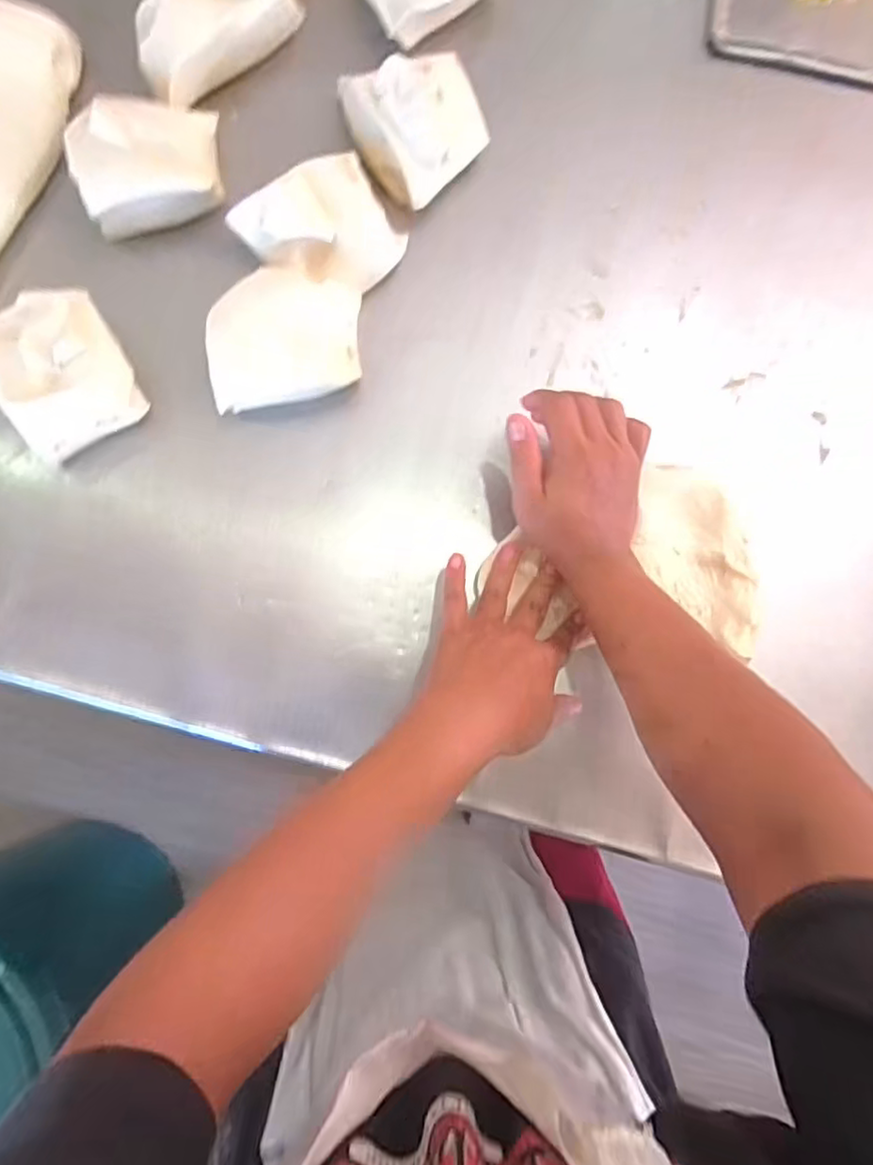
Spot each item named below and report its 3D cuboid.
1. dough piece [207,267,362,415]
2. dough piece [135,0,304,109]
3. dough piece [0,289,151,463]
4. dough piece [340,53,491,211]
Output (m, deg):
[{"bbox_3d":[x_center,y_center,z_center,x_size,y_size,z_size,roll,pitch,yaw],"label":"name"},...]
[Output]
[{"bbox_3d":[-0.109,-0.173,0.464,0.103,0.048,0.092,-2,82,-5],"label":"dough piece"},{"bbox_3d":[-0.175,-0.446,0.494,0.148,0.043,0.060,-43,87,-9],"label":"dough piece"},{"bbox_3d":[-0.261,-0.145,0.440,0.084,0.060,0.090,-34,86,-8],"label":"dough piece"},{"bbox_3d":[-0.014,-0.371,0.493,0.100,0.060,0.110,-41,87,-9],"label":"dough piece"}]

